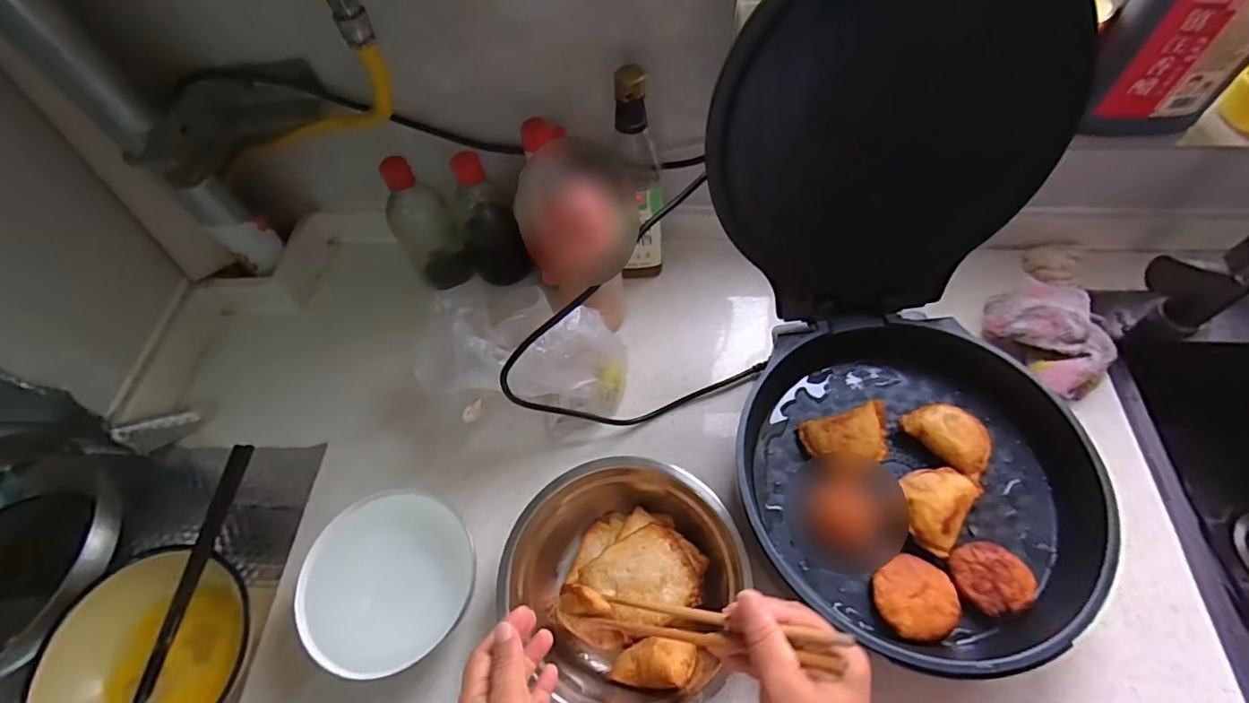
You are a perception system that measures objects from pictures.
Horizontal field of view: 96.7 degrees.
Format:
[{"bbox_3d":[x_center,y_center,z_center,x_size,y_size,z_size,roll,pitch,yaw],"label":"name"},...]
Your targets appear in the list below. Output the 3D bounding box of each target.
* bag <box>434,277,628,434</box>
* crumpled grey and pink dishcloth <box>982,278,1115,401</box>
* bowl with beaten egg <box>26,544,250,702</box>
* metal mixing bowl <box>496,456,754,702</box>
[{"bbox_3d":[-0.109,0.012,0.598,0.207,0.141,0.119,9,61,9],"label":"bag"},{"bbox_3d":[0.481,-0.020,0.618,0.114,0.062,0.132,-19,60,-7],"label":"crumpled grey and pink dishcloth"},{"bbox_3d":[-0.405,0.271,0.496,0.171,0.089,0.169,-2,59,3],"label":"bowl with beaten egg"},{"bbox_3d":[0.004,0.208,0.507,0.197,0.073,0.212,-2,59,3],"label":"metal mixing bowl"}]

